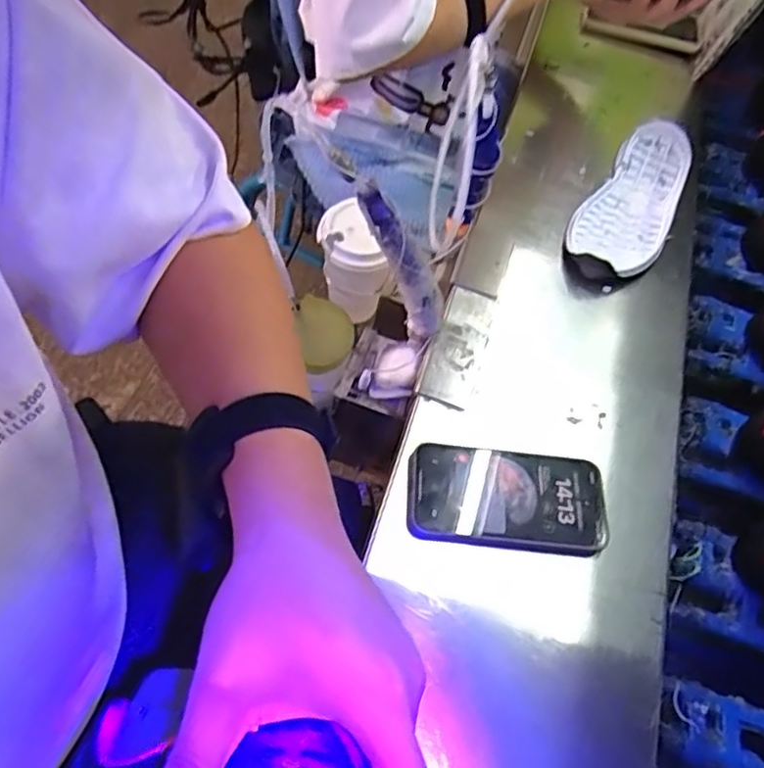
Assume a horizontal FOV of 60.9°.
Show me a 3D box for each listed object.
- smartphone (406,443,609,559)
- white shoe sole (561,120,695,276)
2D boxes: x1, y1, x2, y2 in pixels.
[{"bbox_3d":[0.103,0.095,0.537,0.164,0.015,0.081,6,60,-4],"label":"smartphone"},{"bbox_3d":[0.300,-0.219,0.762,0.095,0.024,0.266,29,62,15],"label":"white shoe sole"}]

